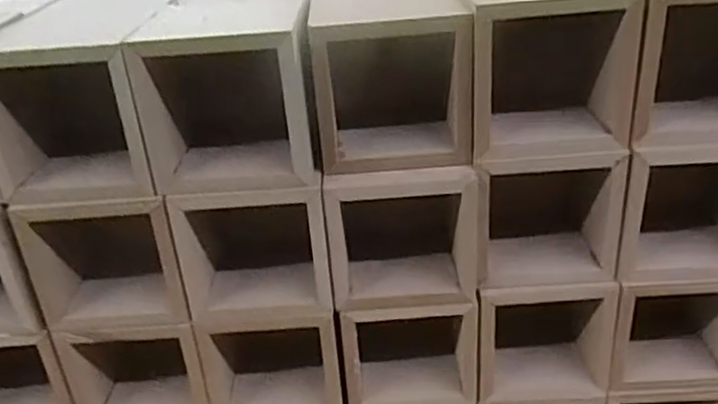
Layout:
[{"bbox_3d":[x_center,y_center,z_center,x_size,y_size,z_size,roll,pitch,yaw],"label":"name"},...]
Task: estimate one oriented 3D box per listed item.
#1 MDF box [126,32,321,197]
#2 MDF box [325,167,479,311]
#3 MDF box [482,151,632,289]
[{"bbox_3d":[-0.050,-0.039,0.272,0.063,0.063,0.048,-5,27,0],"label":"MDF box"},{"bbox_3d":[0.019,0.008,0.306,0.061,0.067,0.059,-4,27,2],"label":"MDF box"},{"bbox_3d":[0.078,0.000,0.300,0.060,0.059,0.045,-6,27,-1],"label":"MDF box"}]

